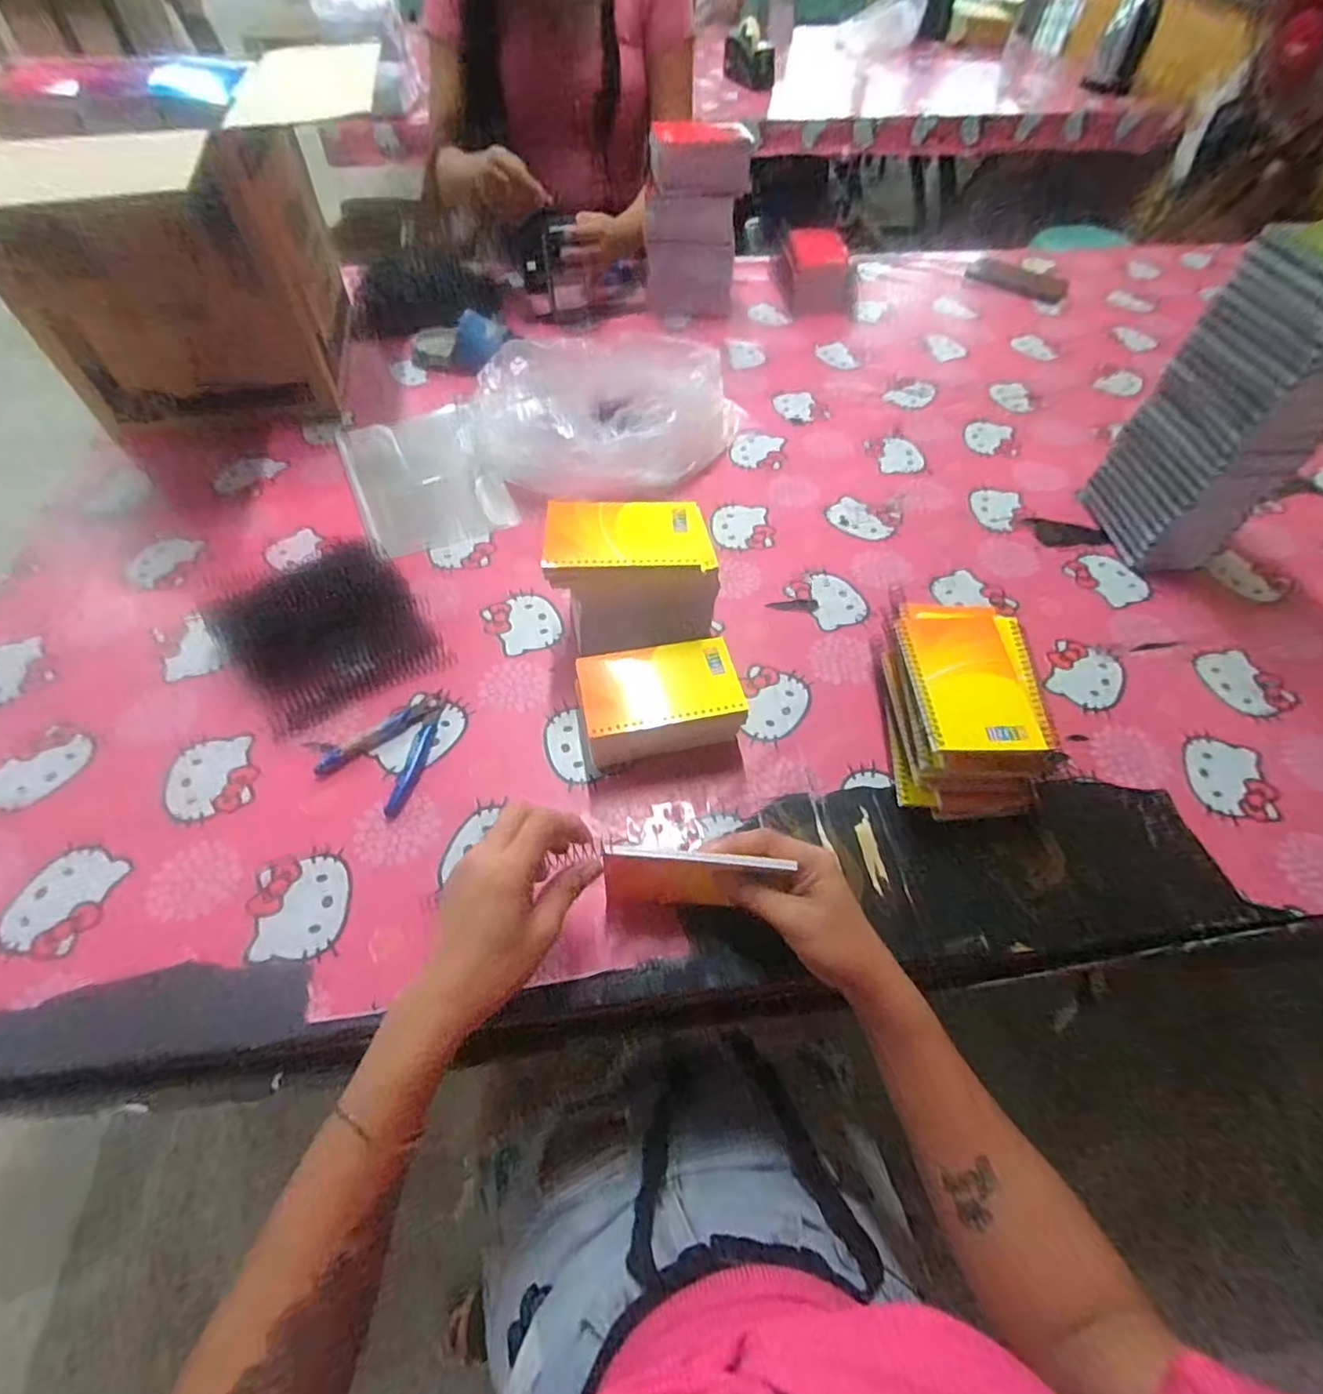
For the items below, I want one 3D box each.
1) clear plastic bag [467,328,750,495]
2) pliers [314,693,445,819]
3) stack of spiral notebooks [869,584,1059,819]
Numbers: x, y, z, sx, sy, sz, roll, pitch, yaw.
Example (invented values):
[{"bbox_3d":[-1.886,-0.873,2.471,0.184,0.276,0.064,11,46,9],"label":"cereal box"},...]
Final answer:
[{"bbox_3d":[-0.056,-0.347,0.764,0.341,0.104,0.197,-17,57,-13],"label":"clear plastic bag"},{"bbox_3d":[-0.234,0.040,0.551,0.083,0.008,0.111,24,57,14],"label":"pliers"},{"bbox_3d":[0.252,0.003,0.534,0.105,0.097,0.176,0,55,-3],"label":"stack of spiral notebooks"}]

